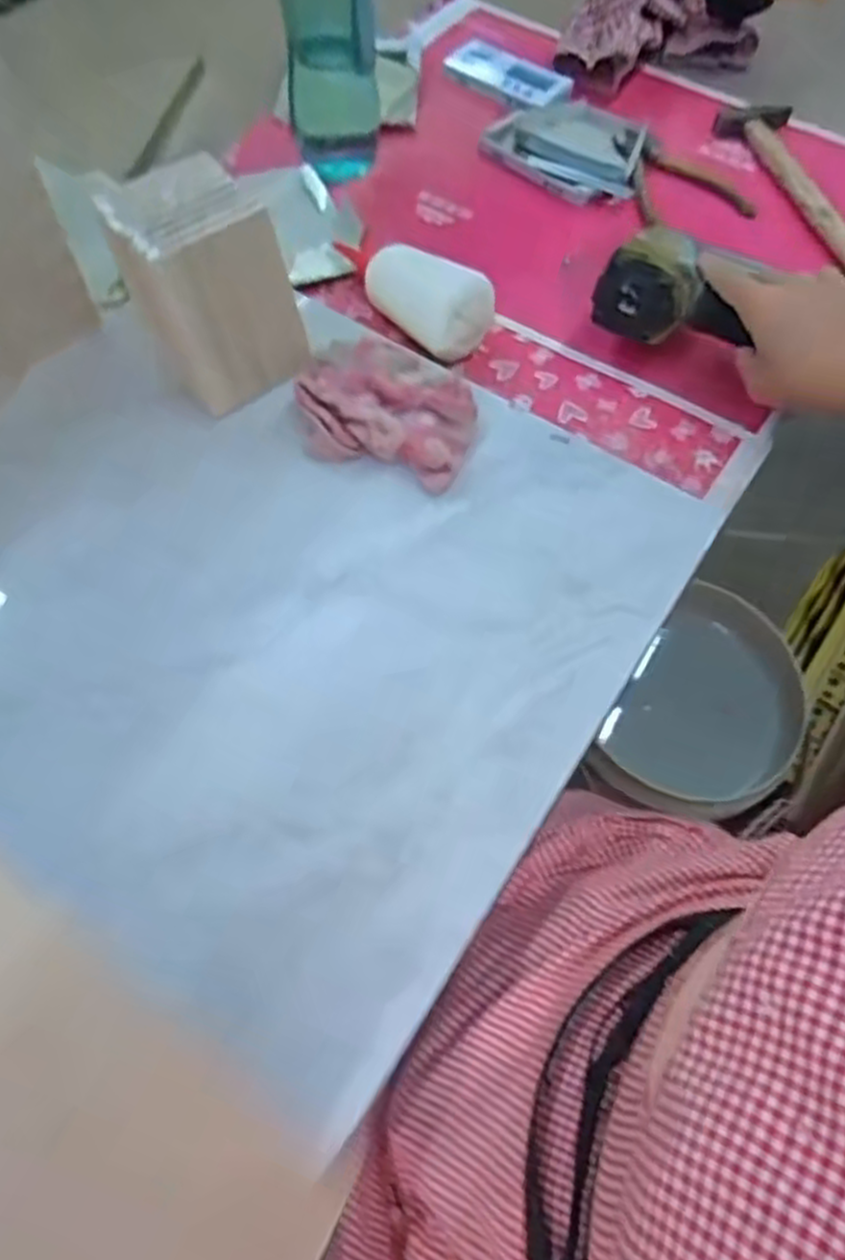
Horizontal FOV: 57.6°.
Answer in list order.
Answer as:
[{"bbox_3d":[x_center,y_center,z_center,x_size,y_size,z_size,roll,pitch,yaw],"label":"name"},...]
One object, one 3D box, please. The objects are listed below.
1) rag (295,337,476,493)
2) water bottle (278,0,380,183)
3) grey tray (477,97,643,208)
[{"bbox_3d":[-0.024,-0.158,0.535,0.121,0.031,0.107,16,62,5],"label":"rag"},{"bbox_3d":[-0.076,-0.494,0.611,0.077,0.237,0.071,-1,62,-4],"label":"water bottle"},{"bbox_3d":[0.139,-0.455,0.720,0.146,0.017,0.133,30,64,12],"label":"grey tray"}]

